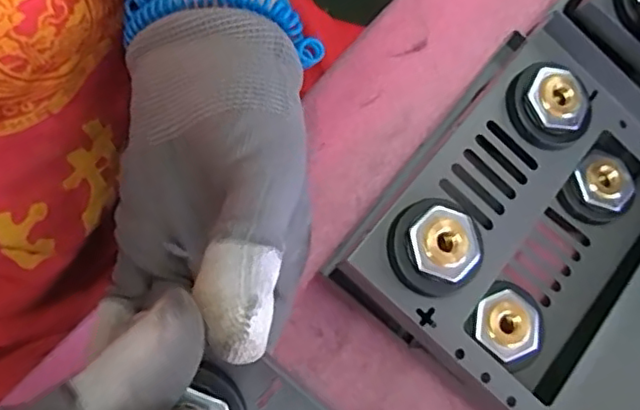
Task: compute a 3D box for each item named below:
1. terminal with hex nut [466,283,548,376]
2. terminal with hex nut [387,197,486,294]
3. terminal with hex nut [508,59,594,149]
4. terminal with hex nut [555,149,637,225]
[{"bbox_3d":[0.080,0.050,0.258,0.033,0.011,0.031,0,75,-2],"label":"terminal with hex nut"},{"bbox_3d":[0.045,0.017,0.246,0.036,0.021,0.035,0,75,-2],"label":"terminal with hex nut"},{"bbox_3d":[0.099,-0.043,0.268,0.030,0.013,0.036,-32,78,-9],"label":"terminal with hex nut"},{"bbox_3d":[0.130,-0.007,0.286,0.030,0.010,0.033,0,75,-2],"label":"terminal with hex nut"}]

